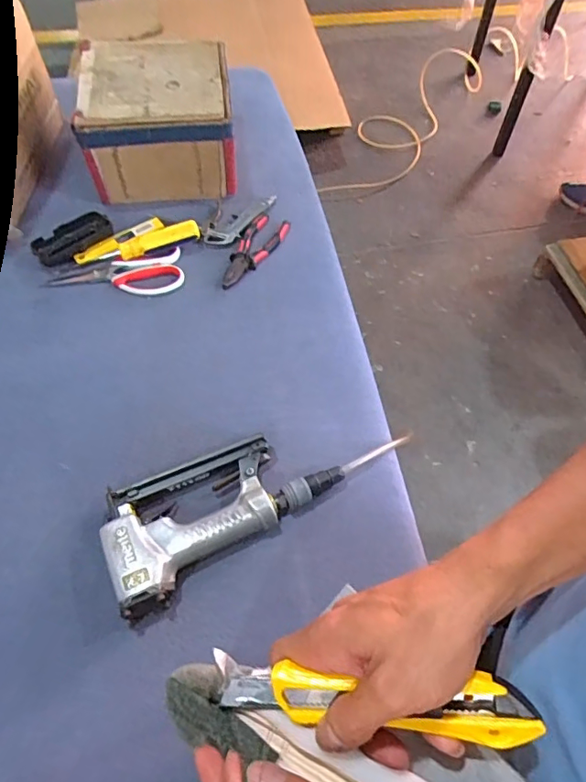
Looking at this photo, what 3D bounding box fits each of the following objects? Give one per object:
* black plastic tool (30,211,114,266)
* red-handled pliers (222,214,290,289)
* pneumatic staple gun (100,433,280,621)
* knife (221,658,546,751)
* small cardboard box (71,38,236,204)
[{"bbox_3d":[-0.310,-0.214,0.729,0.108,0.026,0.049,-34,66,-20],"label":"black plastic tool"},{"bbox_3d":[-0.056,-0.203,0.739,0.055,0.011,0.150,23,61,11],"label":"red-handled pliers"},{"bbox_3d":[-0.096,0.128,0.526,0.185,0.037,0.125,-22,62,-15],"label":"pneumatic staple gun"},{"bbox_3d":[0.043,0.165,0.278,0.164,0.020,0.032,0,58,15],"label":"knife"},{"bbox_3d":[-0.201,-0.412,0.789,0.206,0.130,0.203,-4,59,-5],"label":"small cardboard box"}]

